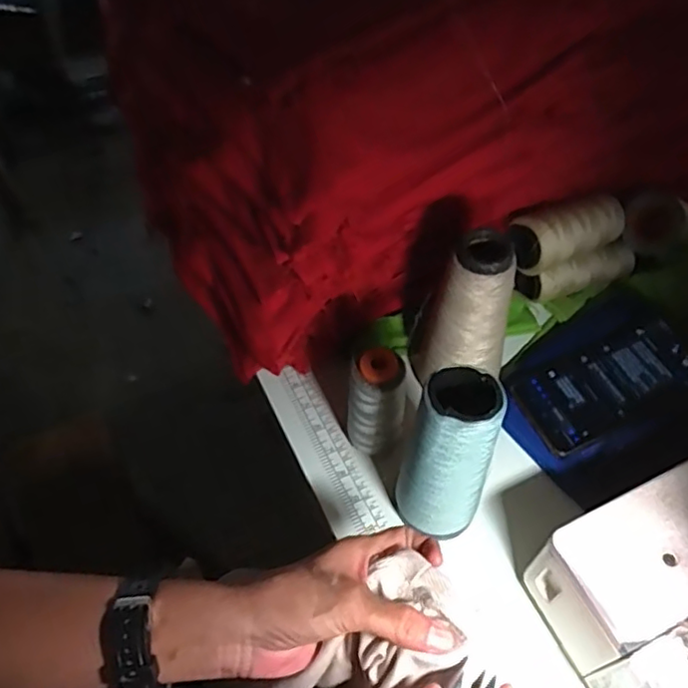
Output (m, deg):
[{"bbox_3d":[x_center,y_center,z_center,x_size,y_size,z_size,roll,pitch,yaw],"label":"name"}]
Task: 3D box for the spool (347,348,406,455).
[{"bbox_3d":[0.026,0.052,0.502,0.042,0.114,0.033,9,55,8],"label":"spool"}]

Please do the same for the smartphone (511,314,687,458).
[{"bbox_3d":[0.235,0.033,0.538,0.164,0.008,0.074,-25,60,-10],"label":"smartphone"}]

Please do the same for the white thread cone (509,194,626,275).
[{"bbox_3d":[0.208,-0.108,0.587,0.120,0.048,0.053,-28,58,-17],"label":"white thread cone"}]

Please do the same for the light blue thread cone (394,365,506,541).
[{"bbox_3d":[0.073,0.085,0.440,0.059,0.179,0.059,27,59,19],"label":"light blue thread cone"}]

